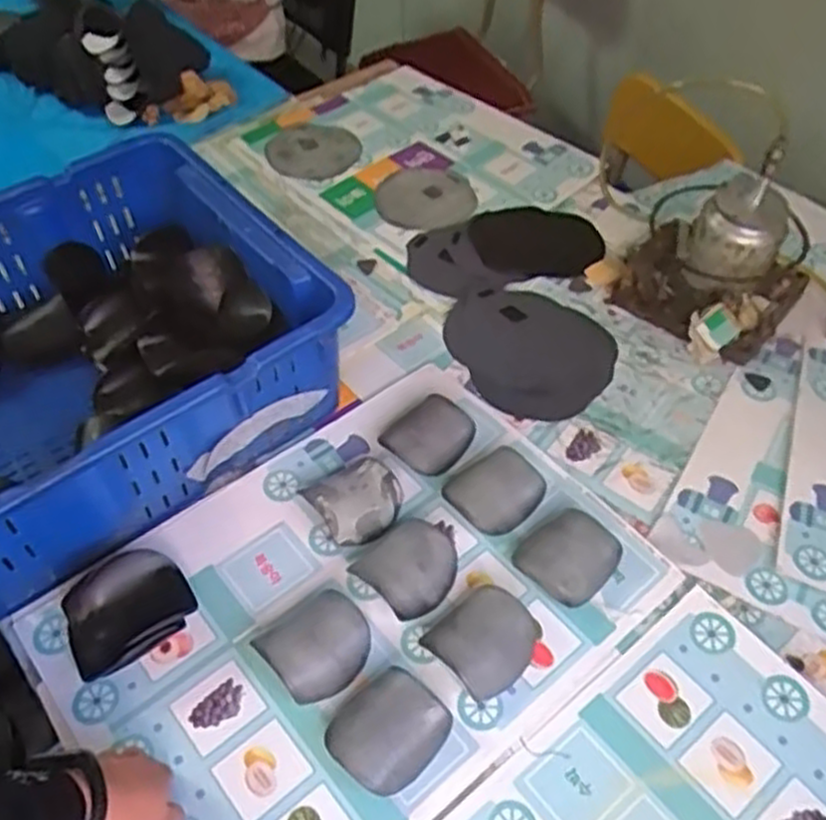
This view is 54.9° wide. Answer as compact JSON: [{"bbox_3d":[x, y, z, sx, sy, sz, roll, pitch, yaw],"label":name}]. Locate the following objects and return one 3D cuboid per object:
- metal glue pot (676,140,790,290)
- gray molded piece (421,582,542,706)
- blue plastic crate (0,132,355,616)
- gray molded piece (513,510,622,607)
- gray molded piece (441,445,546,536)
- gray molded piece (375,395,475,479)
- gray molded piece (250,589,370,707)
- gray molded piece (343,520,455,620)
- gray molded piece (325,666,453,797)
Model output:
[{"bbox_3d":[0.394,-0.246,0.963,0.123,0.173,0.124,0,50,0],"label":"metal glue pot"},{"bbox_3d":[0.065,0.209,0.728,0.084,0.042,0.093,37,58,27],"label":"gray molded piece"},{"bbox_3d":[-0.441,-0.022,0.832,0.649,0.173,0.459,-31,56,-24],"label":"blue plastic crate"},{"bbox_3d":[0.150,0.144,0.781,0.085,0.039,0.096,35,58,26],"label":"gray molded piece"},{"bbox_3d":[0.086,0.089,0.833,0.101,0.032,0.078,-26,54,-21],"label":"gray molded piece"},{"bbox_3d":[0.015,0.030,0.879,0.077,0.051,0.092,33,57,25],"label":"gray molded piece"},{"bbox_3d":[-0.085,0.216,0.724,0.090,0.033,0.081,-29,56,-23],"label":"gray molded piece"},{"bbox_3d":[-0.004,0.153,0.777,0.086,0.034,0.091,36,58,27],"label":"gray molded piece"},{"bbox_3d":[-0.020,0.275,0.677,0.080,0.032,0.096,33,57,25],"label":"gray molded piece"}]

